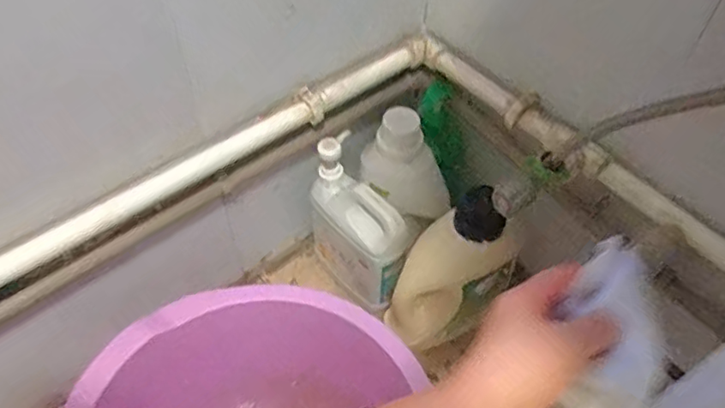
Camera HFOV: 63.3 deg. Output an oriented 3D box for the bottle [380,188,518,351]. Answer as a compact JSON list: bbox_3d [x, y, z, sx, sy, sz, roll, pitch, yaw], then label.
[{"bbox_3d":[0.097,0.090,0.712,0.057,0.256,0.089,-5,44,-44],"label":"bottle"}]

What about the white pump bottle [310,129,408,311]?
[{"bbox_3d":[-0.005,0.036,0.743,0.067,0.208,0.140,-30,57,-22],"label":"white pump bottle"}]

